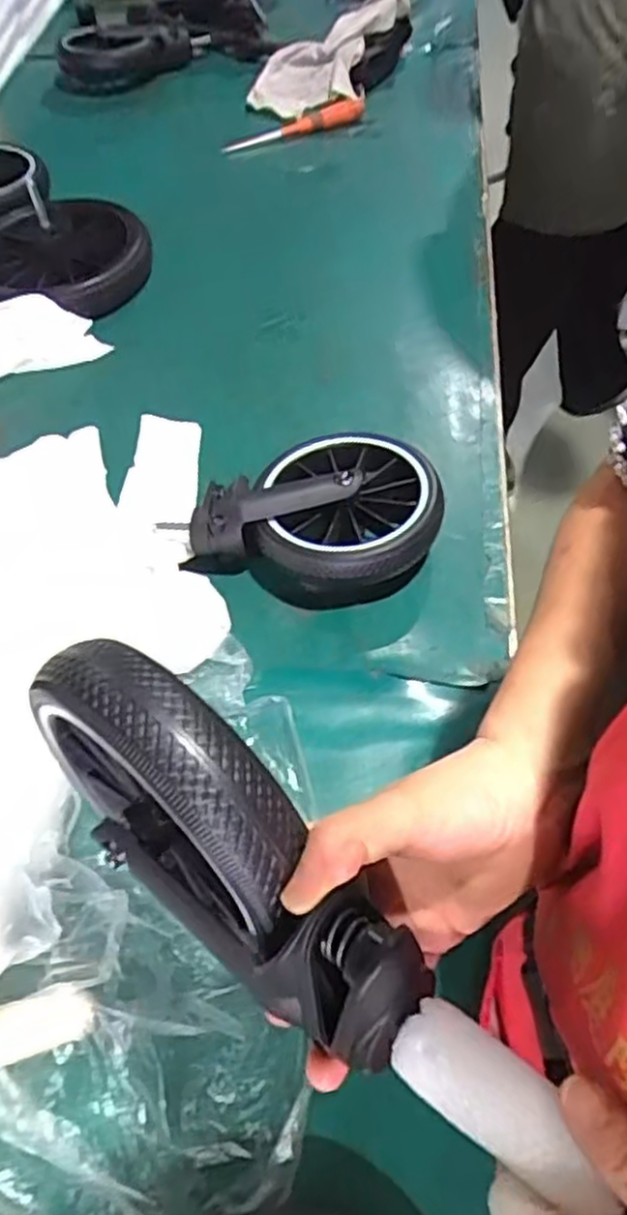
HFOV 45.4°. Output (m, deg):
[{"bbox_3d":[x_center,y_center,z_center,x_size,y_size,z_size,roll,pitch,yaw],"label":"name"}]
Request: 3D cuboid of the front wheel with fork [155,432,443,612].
[{"bbox_3d":[-0.001,-0.075,0.659,0.214,0.058,0.157,-23,60,-15],"label":"front wheel with fork"}]

